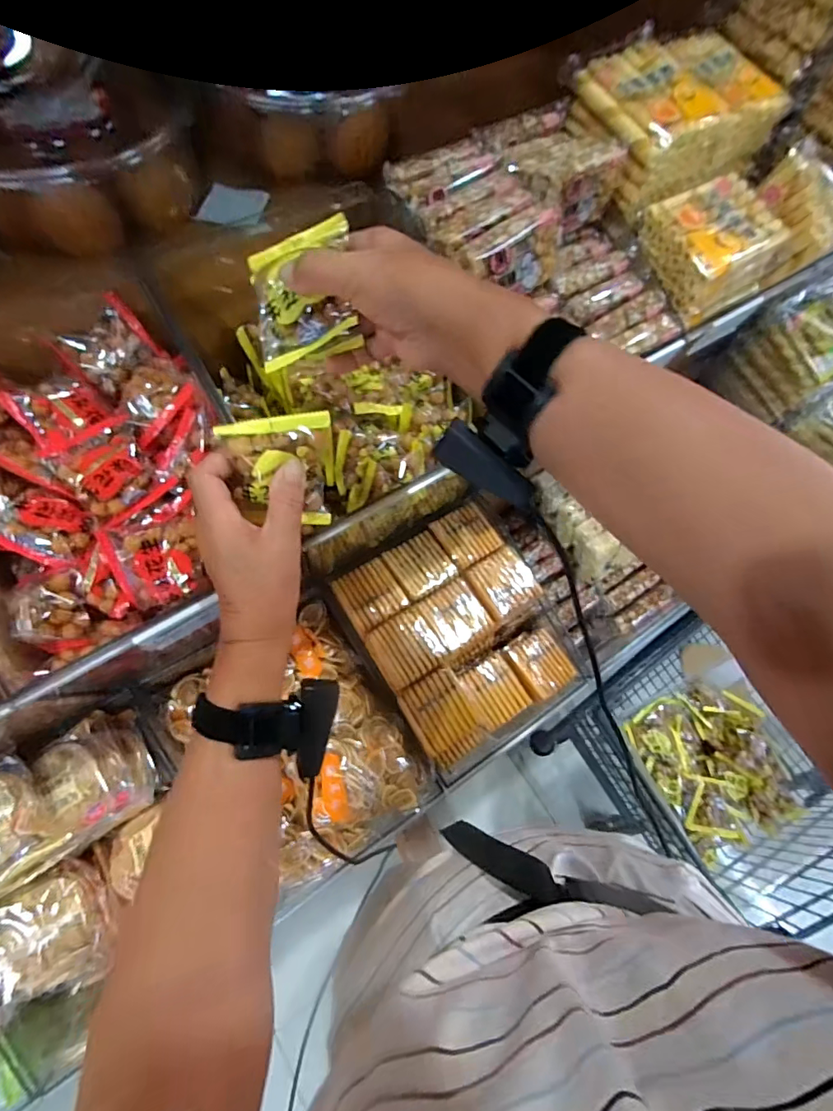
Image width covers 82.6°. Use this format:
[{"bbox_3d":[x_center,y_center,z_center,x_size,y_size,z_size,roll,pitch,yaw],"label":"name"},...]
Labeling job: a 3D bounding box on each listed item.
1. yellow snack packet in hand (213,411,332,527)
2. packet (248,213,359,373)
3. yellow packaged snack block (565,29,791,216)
[{"bbox_3d":[-0.098,-0.058,0.351,0.074,0.083,0.019,-14,33,-17],"label":"yellow snack packet in hand"},{"bbox_3d":[-0.081,-0.183,0.330,0.075,0.017,0.088,-10,86,14],"label":"packet"},{"bbox_3d":[0.290,-0.500,0.536,0.234,0.076,0.144,-32,71,-16],"label":"yellow packaged snack block"}]

